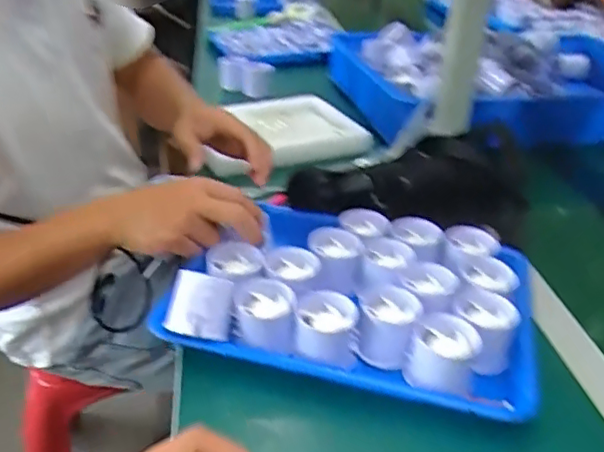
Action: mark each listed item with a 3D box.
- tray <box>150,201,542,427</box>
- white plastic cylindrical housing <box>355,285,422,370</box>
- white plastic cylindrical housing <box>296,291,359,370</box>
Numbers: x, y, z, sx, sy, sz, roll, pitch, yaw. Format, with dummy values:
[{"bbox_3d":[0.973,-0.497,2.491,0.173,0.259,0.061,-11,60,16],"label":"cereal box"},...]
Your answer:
[{"bbox_3d":[0.055,0.055,0.577,0.328,0.061,0.232,10,31,11],"label":"tray"},{"bbox_3d":[0.076,0.090,0.534,0.051,0.048,0.053,10,32,12],"label":"white plastic cylindrical housing"},{"bbox_3d":[0.021,0.092,0.526,0.051,0.045,0.054,2,31,-1],"label":"white plastic cylindrical housing"}]

